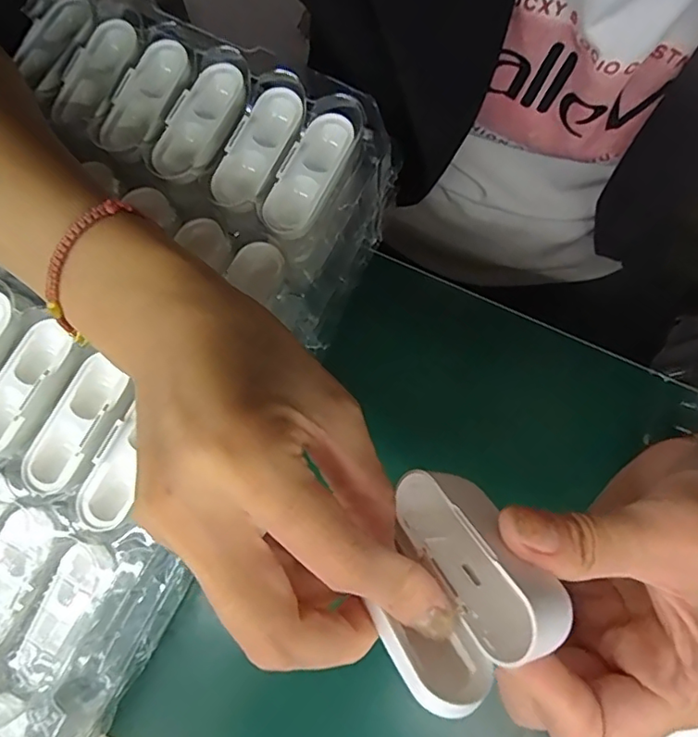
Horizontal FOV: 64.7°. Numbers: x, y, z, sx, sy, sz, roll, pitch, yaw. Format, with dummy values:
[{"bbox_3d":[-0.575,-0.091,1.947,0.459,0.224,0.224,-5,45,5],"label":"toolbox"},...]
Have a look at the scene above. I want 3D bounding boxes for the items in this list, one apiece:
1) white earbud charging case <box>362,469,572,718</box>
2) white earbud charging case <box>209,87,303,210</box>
[{"bbox_3d":[0.029,0.064,0.173,0.054,0.035,0.065,-23,47,-31],"label":"white earbud charging case"},{"bbox_3d":[-0.044,-0.108,0.273,0.025,0.016,0.064,28,80,5],"label":"white earbud charging case"}]

